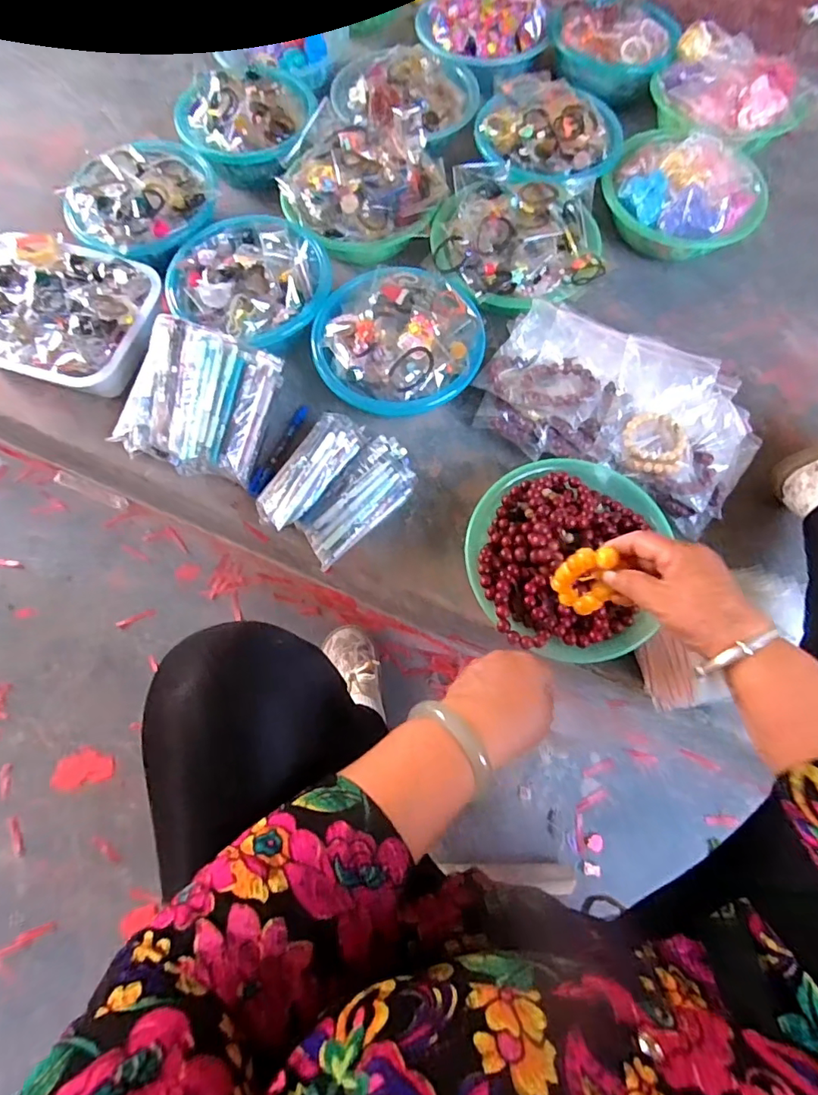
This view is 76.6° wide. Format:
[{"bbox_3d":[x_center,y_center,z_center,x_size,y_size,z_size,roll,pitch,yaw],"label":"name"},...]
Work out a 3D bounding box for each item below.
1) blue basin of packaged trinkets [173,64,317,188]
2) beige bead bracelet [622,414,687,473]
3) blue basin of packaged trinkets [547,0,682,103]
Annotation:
[{"bbox_3d":[-0.261,-0.691,0.859,0.212,0.120,0.219,0,71,0],"label":"blue basin of packaged trinkets"},{"bbox_3d":[0.307,-0.128,0.640,0.070,0.025,0.078,-24,72,-8],"label":"beige bead bracelet"},{"bbox_3d":[0.361,-0.904,0.918,0.222,0.074,0.174,23,72,8],"label":"blue basin of packaged trinkets"}]

